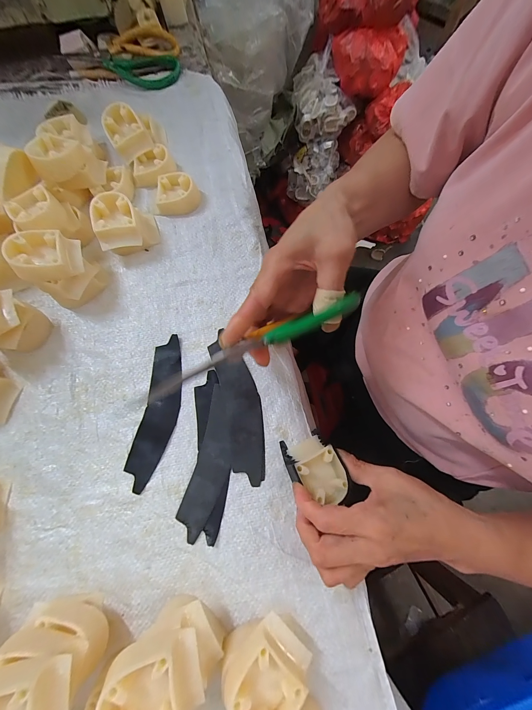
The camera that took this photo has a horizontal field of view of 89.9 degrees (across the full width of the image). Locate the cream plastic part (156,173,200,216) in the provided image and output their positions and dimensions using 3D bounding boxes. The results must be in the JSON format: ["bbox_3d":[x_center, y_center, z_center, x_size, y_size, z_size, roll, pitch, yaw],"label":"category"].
[{"bbox_3d":[-0.110,-0.205,0.335,0.051,0.022,0.041,-8,74,-1],"label":"cream plastic part"}]

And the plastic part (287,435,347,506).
[{"bbox_3d":[0.051,0.108,0.250,0.039,0.022,0.060,-26,75,-6],"label":"plastic part"}]

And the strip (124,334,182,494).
[{"bbox_3d":[-0.110,0.055,0.276,0.037,0.005,0.150,6,74,3],"label":"strip"}]

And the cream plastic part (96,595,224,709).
[{"bbox_3d":[-0.071,0.224,0.194,0.063,0.064,0.049,-19,74,-4],"label":"cream plastic part"}]

